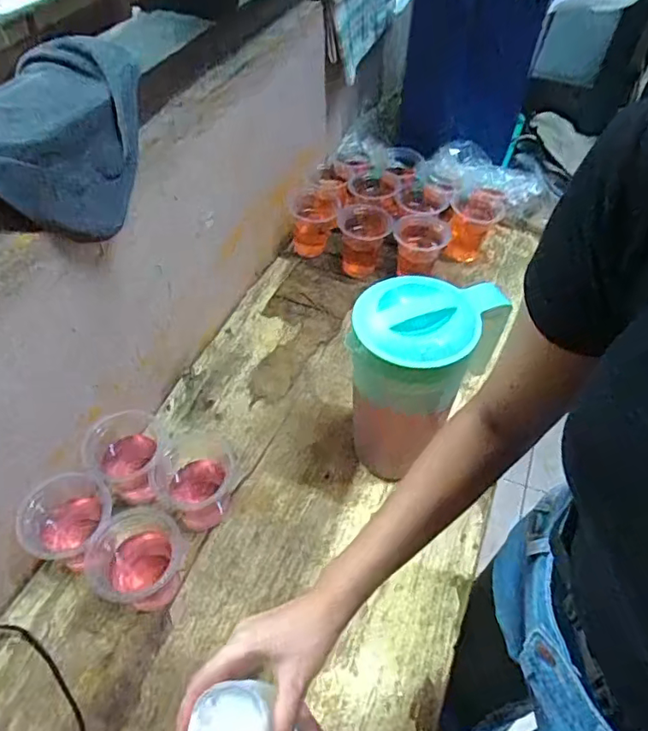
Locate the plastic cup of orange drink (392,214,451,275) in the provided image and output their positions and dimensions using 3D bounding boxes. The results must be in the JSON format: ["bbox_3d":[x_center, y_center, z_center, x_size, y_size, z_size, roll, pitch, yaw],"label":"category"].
[{"bbox_3d":[0.155,-0.192,0.897,0.085,0.082,0.091,9,50,7],"label":"plastic cup of orange drink"}]

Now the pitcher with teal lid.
[{"bbox_3d":[0.093,0.027,0.615,0.119,0.244,0.106,17,52,13],"label":"pitcher with teal lid"}]

